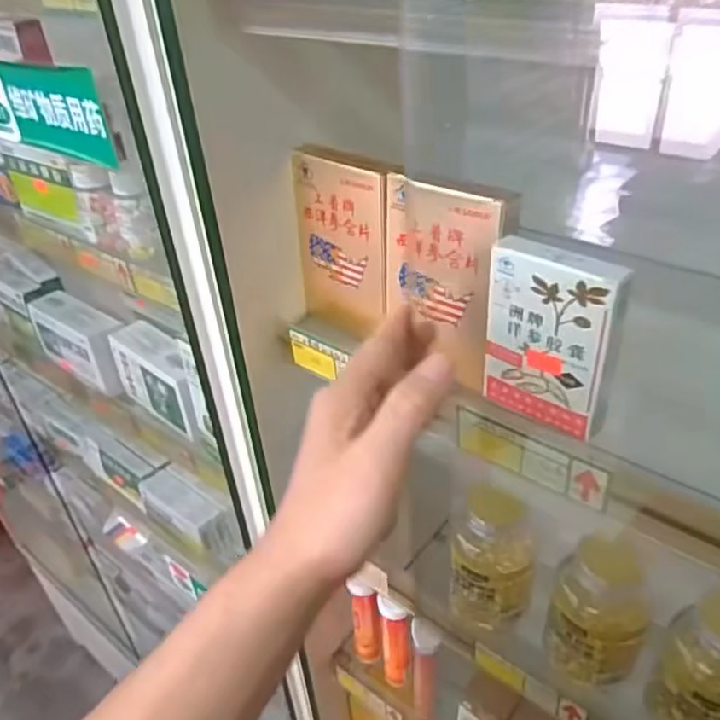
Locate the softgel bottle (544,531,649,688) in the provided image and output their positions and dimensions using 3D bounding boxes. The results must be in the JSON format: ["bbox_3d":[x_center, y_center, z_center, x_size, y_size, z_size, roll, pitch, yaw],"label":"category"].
[{"bbox_3d":[0.174,0.175,0.459,0.060,0.099,0.067,19,42,29],"label":"softgel bottle"}]

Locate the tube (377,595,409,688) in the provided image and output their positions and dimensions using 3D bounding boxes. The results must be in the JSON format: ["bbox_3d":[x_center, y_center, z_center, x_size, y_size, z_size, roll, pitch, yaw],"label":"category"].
[{"bbox_3d":[0.036,0.291,0.666,0.028,0.144,0.030,-3,36,2],"label":"tube"}]

